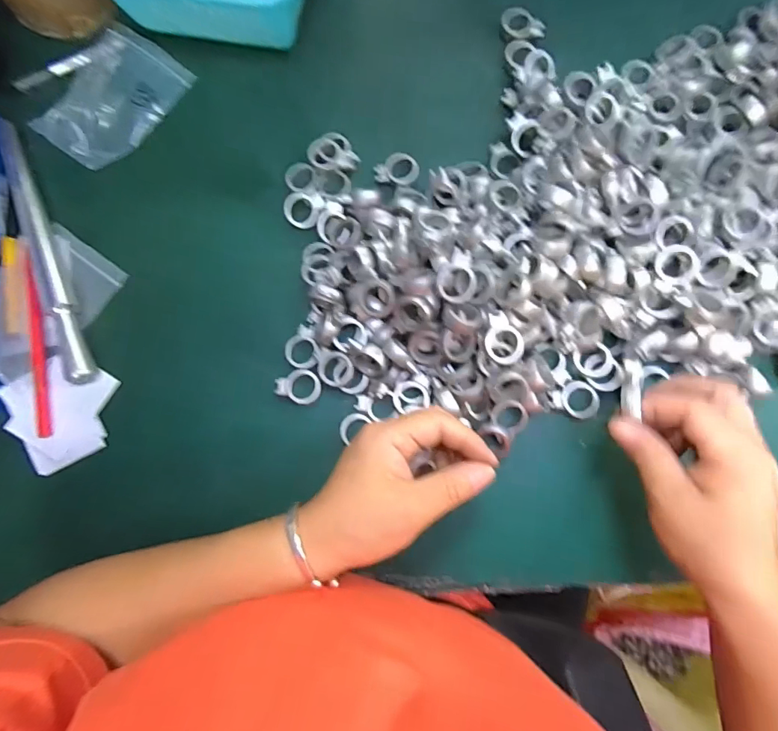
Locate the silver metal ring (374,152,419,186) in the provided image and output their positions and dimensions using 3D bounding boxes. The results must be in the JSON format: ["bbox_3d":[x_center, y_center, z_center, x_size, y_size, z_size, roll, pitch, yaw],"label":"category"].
[{"bbox_3d":[0.007,-0.161,0.357,0.035,0.006,0.024,7,84,3],"label":"silver metal ring"}]

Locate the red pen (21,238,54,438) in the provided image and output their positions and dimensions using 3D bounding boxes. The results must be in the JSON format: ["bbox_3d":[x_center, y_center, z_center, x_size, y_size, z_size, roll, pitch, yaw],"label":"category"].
[{"bbox_3d":[-0.279,-0.024,0.344,0.016,0.008,0.159,-9,83,1],"label":"red pen"}]

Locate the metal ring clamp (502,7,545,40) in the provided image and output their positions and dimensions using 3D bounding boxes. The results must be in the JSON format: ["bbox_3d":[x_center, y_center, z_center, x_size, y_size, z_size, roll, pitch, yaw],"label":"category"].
[{"bbox_3d":[0.114,-0.288,0.372,0.038,0.008,0.024,26,85,5],"label":"metal ring clamp"}]

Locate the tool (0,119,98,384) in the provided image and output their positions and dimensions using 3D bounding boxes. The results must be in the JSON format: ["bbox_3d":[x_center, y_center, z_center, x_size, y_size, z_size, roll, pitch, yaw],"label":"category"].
[{"bbox_3d":[-0.277,-0.094,0.346,0.015,0.011,0.228,-23,83,-1],"label":"tool"}]

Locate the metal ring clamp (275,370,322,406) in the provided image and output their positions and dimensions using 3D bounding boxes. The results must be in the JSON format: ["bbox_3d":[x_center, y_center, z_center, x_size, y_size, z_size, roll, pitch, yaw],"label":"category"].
[{"bbox_3d":[-0.069,0.016,0.333,0.034,0.004,0.026,8,84,3],"label":"metal ring clamp"}]

